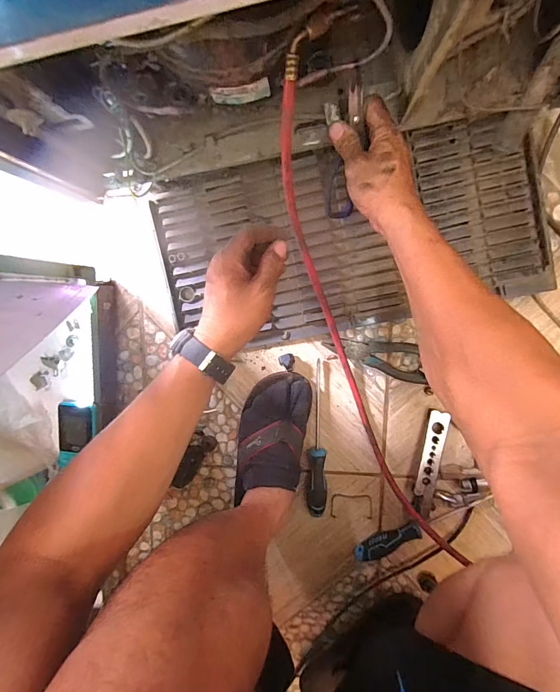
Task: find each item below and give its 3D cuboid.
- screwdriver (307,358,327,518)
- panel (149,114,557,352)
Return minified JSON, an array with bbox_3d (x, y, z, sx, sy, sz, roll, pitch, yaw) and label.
[{"bbox_3d":[0.057,0.150,0.584,0.031,0.031,0.248,-1,98,5],"label":"screwdriver"},{"bbox_3d":[0.091,-0.157,0.533,0.539,0.035,0.265,-11,97,7],"label":"panel"}]

